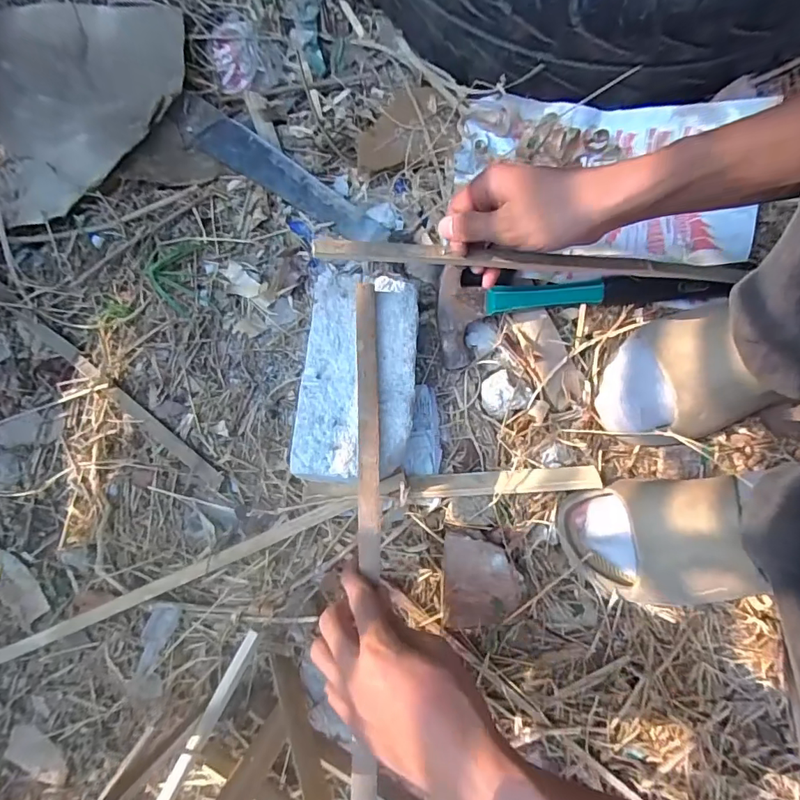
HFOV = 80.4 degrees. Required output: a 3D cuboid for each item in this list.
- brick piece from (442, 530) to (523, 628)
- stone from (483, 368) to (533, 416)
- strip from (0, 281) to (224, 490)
[{"bbox_3d":[0.073,0.163,0.429,0.066,0.034,0.080,0,79,1],"label":"brick piece"},{"bbox_3d":[0.104,-0.009,0.467,0.048,0.023,0.041,-18,80,-3],"label":"stone"},{"bbox_3d":[-0.318,-0.028,0.486,0.363,0.008,0.017,38,82,7],"label":"strip"}]

